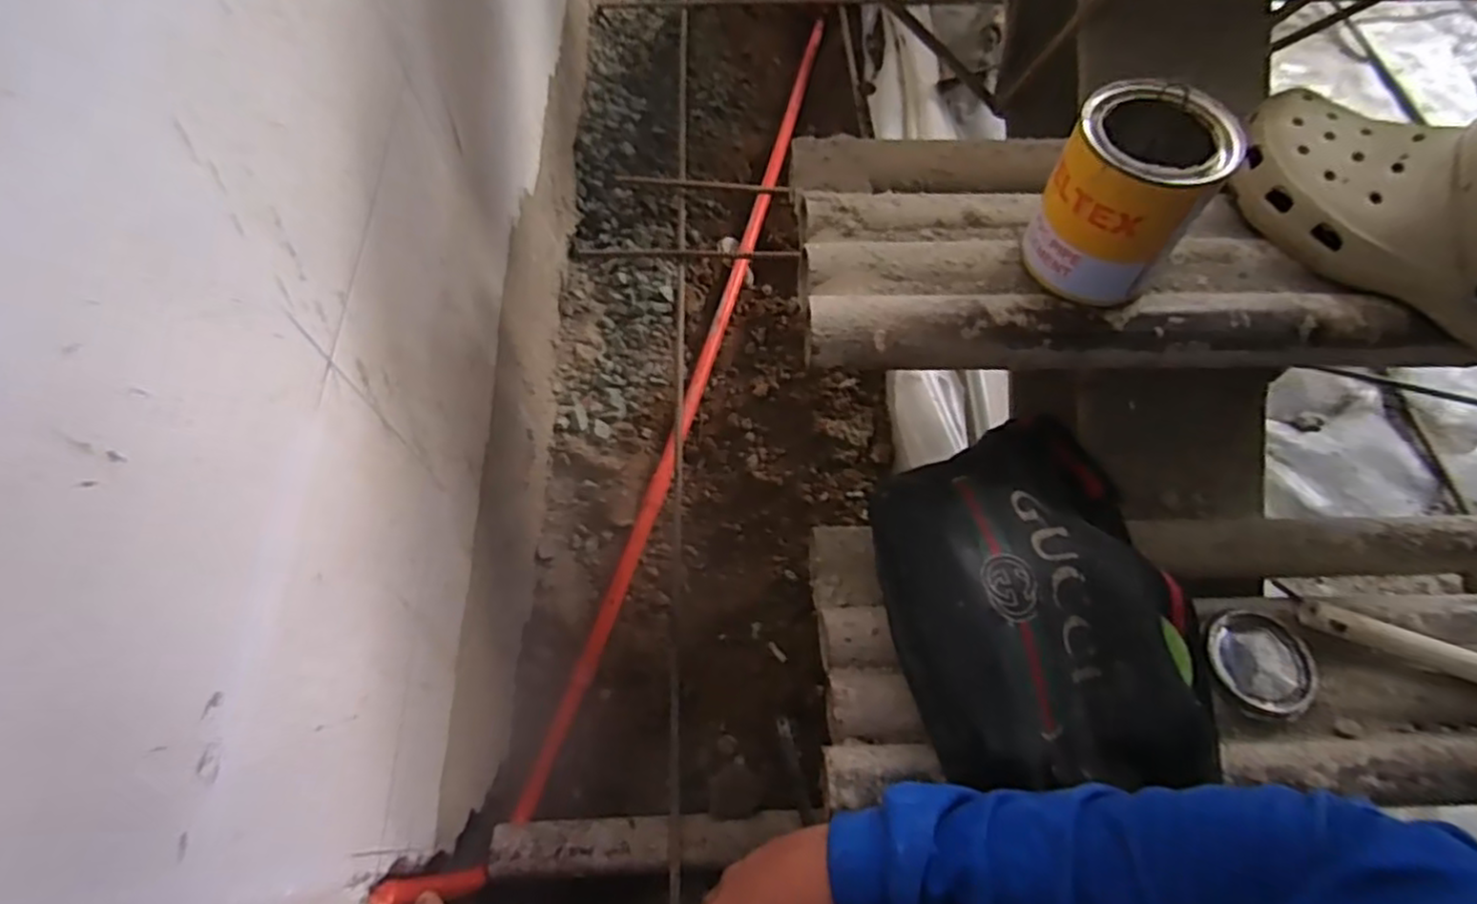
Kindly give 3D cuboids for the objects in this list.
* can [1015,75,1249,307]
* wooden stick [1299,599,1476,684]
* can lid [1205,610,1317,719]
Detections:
[{"bbox_3d":[0.224,-0.145,0.423,0.079,0.101,0.080,0,63,0],"label":"can"},{"bbox_3d":[0.492,0.142,0.482,0.181,0.020,0.024,17,64,9],"label":"wooden stick"},{"bbox_3d":[0.364,0.148,0.497,0.069,0.007,0.070,0,63,0],"label":"can lid"}]

